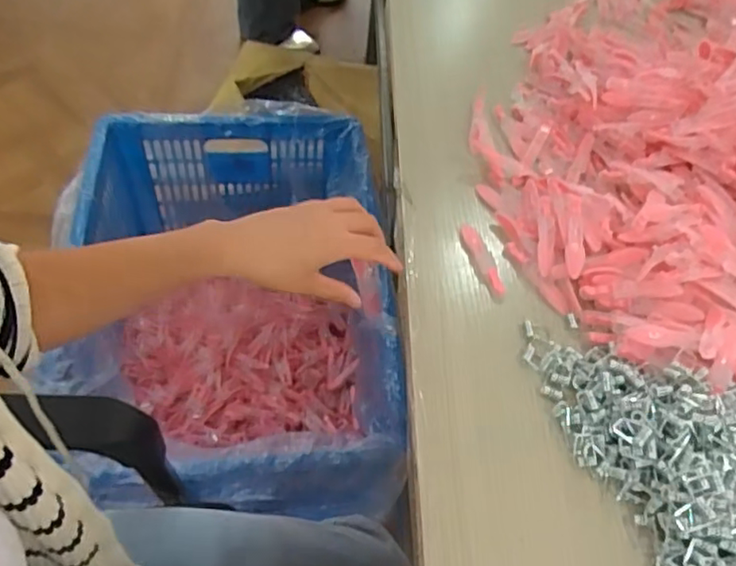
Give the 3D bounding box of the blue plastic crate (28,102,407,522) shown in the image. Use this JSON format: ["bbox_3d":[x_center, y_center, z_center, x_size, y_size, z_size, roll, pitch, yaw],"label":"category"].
[{"bbox_3d":[-0.238,0.048,1.031,0.506,0.291,0.721,-2,54,-8],"label":"blue plastic crate"}]

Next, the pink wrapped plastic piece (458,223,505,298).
[{"bbox_3d":[0.098,-0.019,0.509,0.016,0.011,0.070,-14,57,-16],"label":"pink wrapped plastic piece"}]

